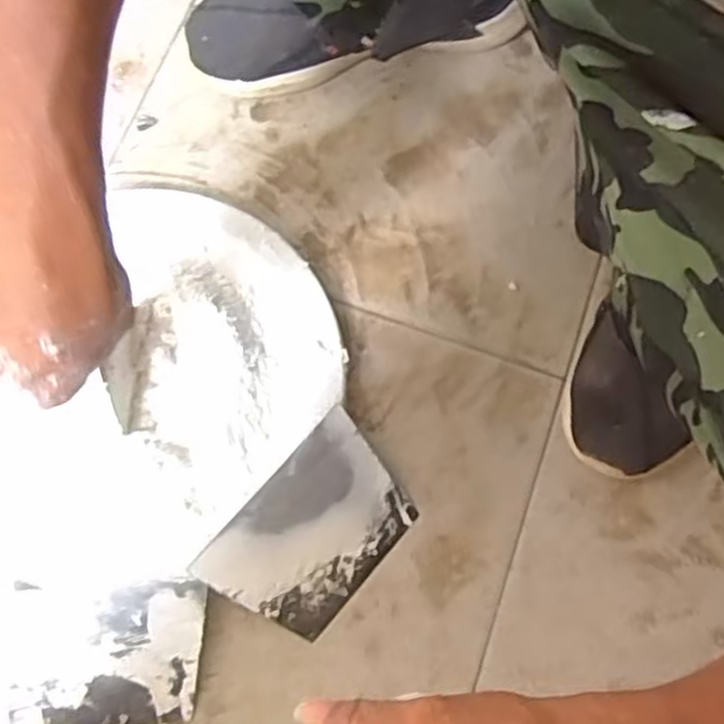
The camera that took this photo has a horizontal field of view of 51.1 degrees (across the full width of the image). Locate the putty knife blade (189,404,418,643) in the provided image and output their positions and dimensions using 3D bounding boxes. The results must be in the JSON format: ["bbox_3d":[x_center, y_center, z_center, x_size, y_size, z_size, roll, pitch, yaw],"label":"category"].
[{"bbox_3d":[-0.032,0.117,0.524,0.096,0.006,0.141,44,77,-8],"label":"putty knife blade"}]

